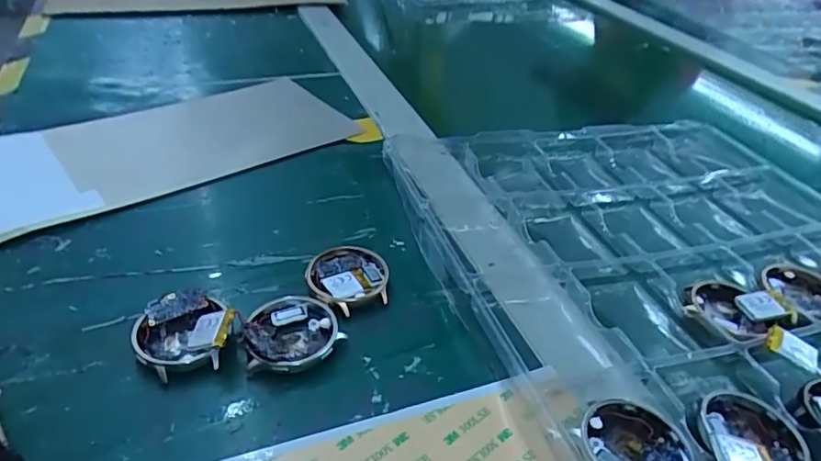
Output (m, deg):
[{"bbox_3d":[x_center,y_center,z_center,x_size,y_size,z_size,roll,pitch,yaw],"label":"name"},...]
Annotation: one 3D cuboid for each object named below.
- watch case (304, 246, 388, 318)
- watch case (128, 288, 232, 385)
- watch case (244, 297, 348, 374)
[{"bbox_3d":[-0.035,0.025,0.302,0.041,0.011,0.044,-13,40,-27],"label":"watch case"},{"bbox_3d":[-0.109,0.047,0.260,0.041,0.022,0.045,-17,42,-31],"label":"watch case"},{"bbox_3d":[-0.057,0.050,0.267,0.044,0.012,0.041,-7,38,-20],"label":"watch case"}]

